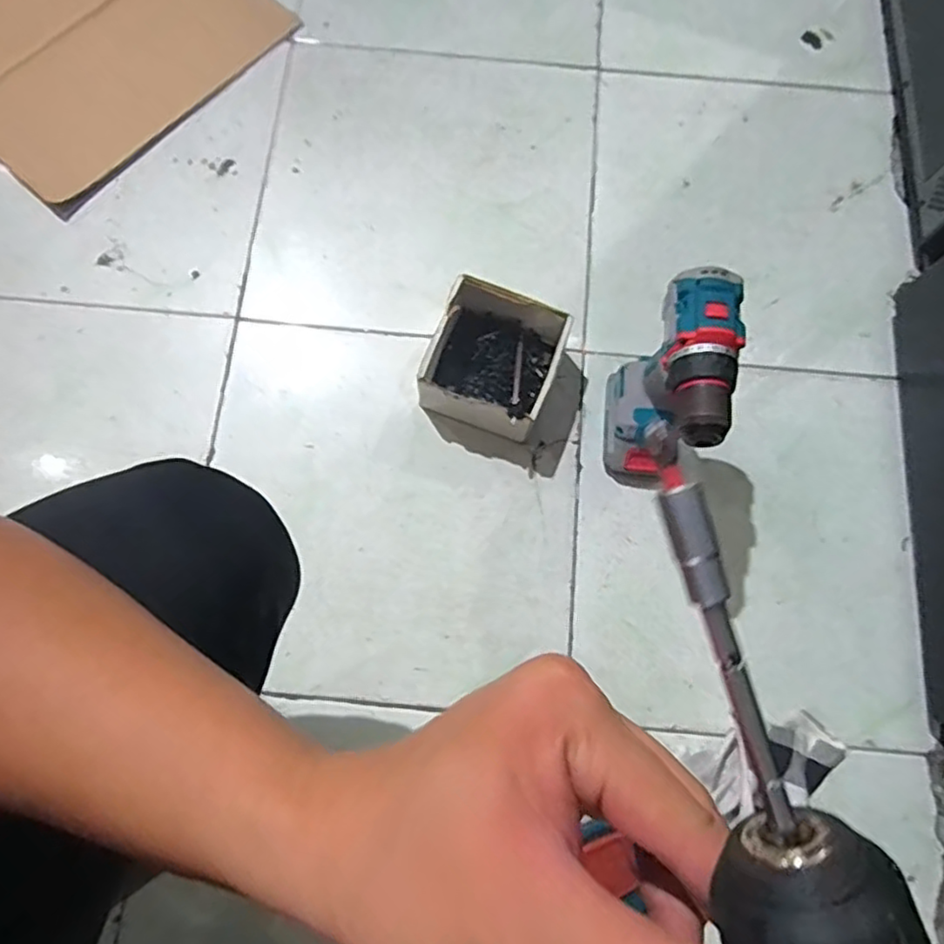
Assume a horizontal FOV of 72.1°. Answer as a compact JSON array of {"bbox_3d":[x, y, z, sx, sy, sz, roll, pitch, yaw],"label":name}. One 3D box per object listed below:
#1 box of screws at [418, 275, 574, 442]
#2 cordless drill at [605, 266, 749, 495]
[{"bbox_3d":[0.022,-0.114,0.699,0.128,0.073,0.142,22,77,4],"label":"box of screws"},{"bbox_3d":[0.183,-0.067,0.607,0.071,0.231,0.140,6,76,0],"label":"cordless drill"}]

